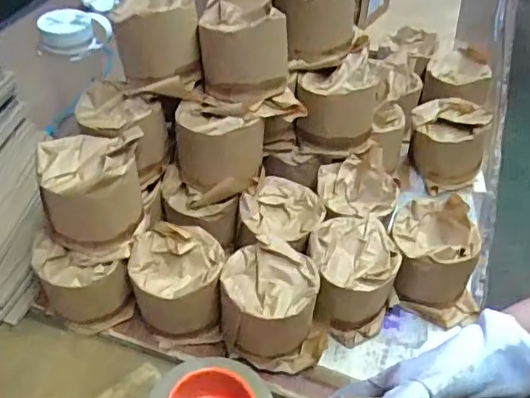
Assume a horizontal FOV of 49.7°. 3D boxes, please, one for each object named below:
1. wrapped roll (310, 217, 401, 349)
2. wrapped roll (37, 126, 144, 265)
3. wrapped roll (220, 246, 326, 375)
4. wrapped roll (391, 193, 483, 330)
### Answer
[{"bbox_3d":[0.091,0.083,0.621,0.092,0.093,0.108,12,46,9],"label":"wrapped roll"},{"bbox_3d":[-0.175,-0.006,0.580,0.094,0.103,0.105,4,44,1],"label":"wrapped roll"},{"bbox_3d":[0.010,0.109,0.584,0.110,0.085,0.095,12,46,9],"label":"wrapped roll"},{"bbox_3d":[0.189,0.066,0.631,0.101,0.109,0.095,1,46,-2],"label":"wrapped roll"}]

